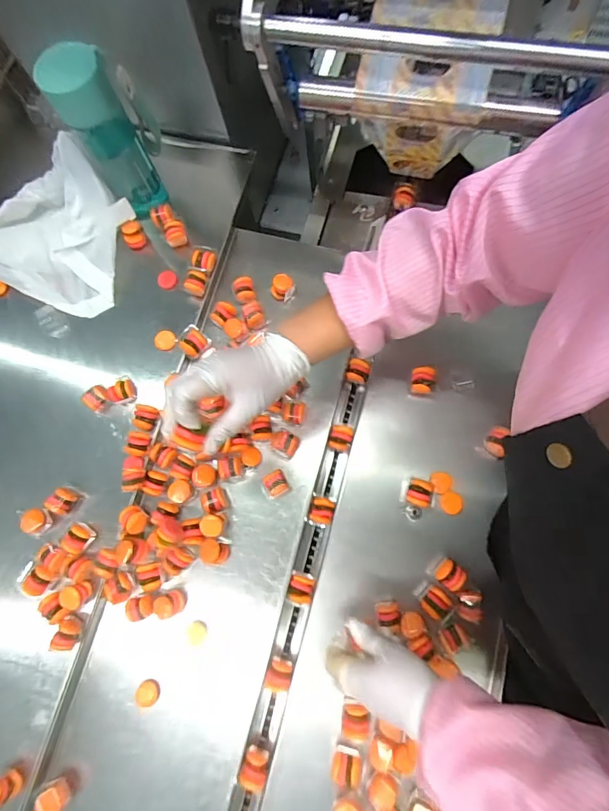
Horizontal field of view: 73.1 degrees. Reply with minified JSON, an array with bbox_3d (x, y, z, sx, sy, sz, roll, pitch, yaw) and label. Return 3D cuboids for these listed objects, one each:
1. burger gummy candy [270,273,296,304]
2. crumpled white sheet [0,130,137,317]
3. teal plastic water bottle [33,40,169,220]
[{"bbox_3d":[-0.031,-0.177,0.615,0.035,0.031,0.031,11,76,2],"label":"burger gummy candy"},{"bbox_3d":[-0.371,-0.266,0.599,0.197,0.105,0.208,17,76,4],"label":"crumpled white sheet"},{"bbox_3d":[-0.269,-0.360,0.559,0.079,0.208,0.082,-39,80,-9],"label":"teal plastic water bottle"}]

